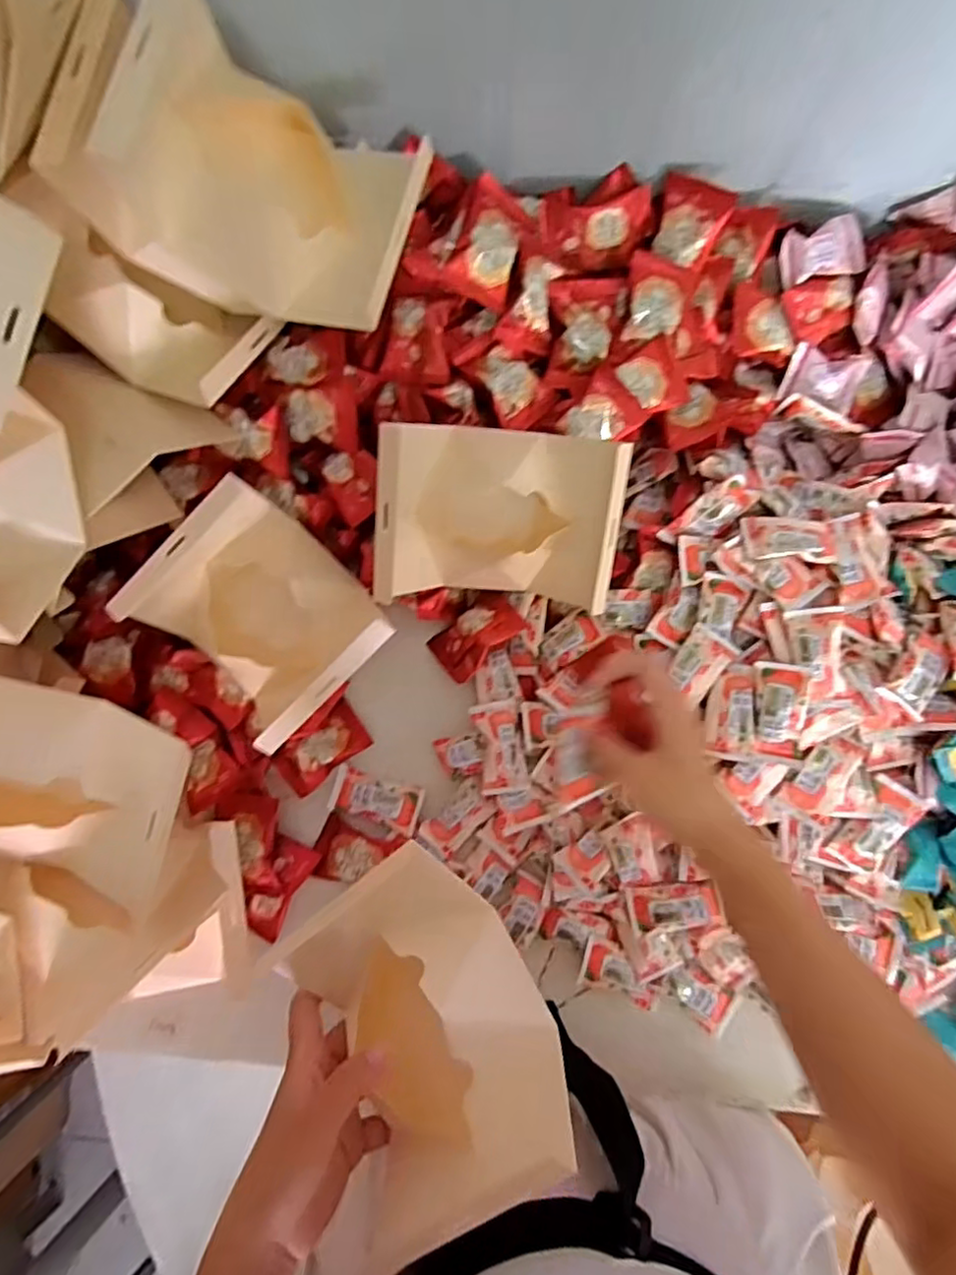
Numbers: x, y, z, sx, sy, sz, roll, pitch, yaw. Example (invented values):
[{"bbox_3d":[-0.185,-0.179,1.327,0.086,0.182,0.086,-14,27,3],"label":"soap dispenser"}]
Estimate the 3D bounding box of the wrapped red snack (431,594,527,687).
[{"bbox_3d":[-0.001,-0.001,0.541,0.076,0.029,0.046,-39,85,-5],"label":"wrapped red snack"}]

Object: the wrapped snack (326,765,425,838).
[{"bbox_3d":[-0.086,0.136,0.528,0.075,0.011,0.036,16,82,1],"label":"wrapped snack"}]

